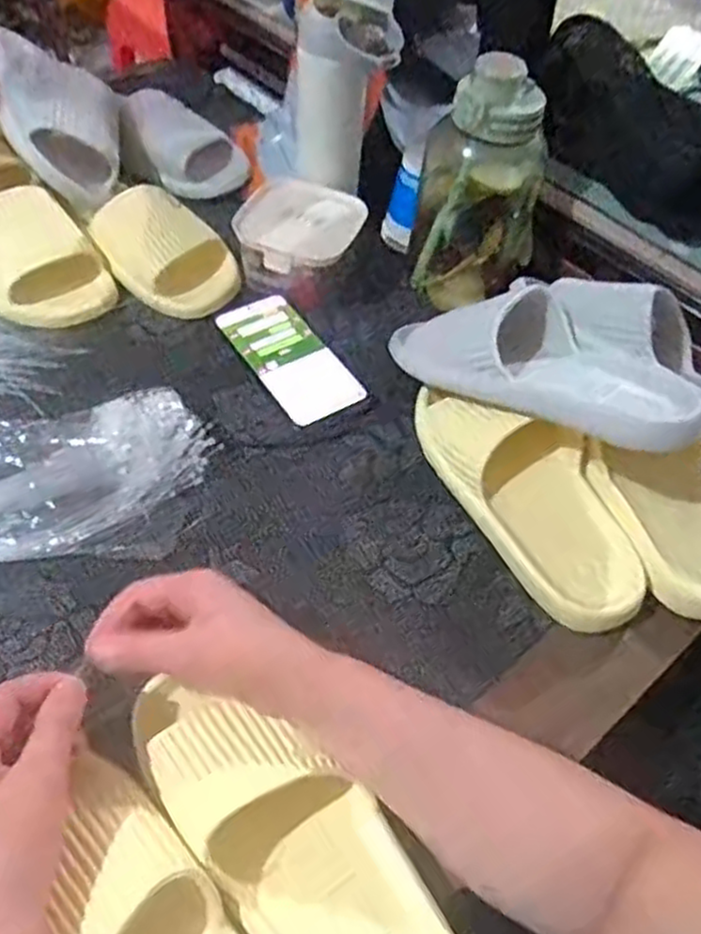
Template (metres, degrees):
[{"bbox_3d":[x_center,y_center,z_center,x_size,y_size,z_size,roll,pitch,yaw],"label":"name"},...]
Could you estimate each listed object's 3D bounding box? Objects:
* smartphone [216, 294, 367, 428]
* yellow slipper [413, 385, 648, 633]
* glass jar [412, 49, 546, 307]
[{"bbox_3d":[-0.055,-0.100,0.661,0.071,0.006,0.154,-26,59,-22],"label":"smartphone"},{"bbox_3d":[0.136,0.007,0.568,0.098,0.064,0.249,-20,57,-18],"label":"yellow slipper"},{"bbox_3d":[0.119,-0.246,0.657,0.107,0.205,0.107,2,53,-3],"label":"glass jar"}]

